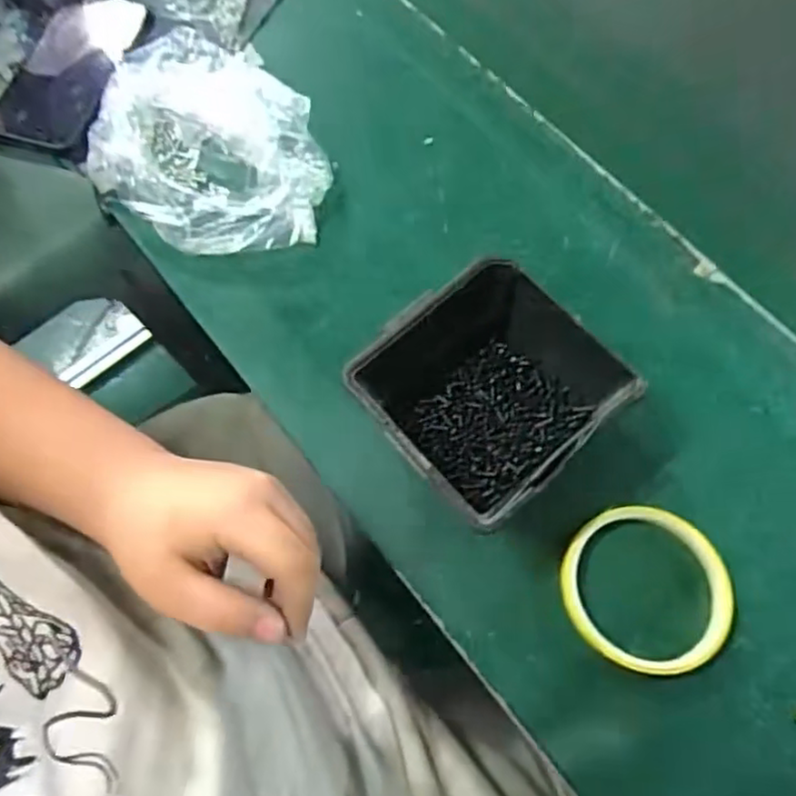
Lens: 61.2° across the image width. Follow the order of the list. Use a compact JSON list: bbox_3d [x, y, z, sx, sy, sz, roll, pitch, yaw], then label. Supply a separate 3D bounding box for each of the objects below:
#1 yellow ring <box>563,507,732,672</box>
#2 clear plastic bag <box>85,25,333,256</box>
[{"bbox_3d":[0.136,0.105,0.372,0.089,0.016,0.086,-1,69,1],"label":"yellow ring"},{"bbox_3d":[-0.141,-0.180,0.481,0.146,0.041,0.190,-31,72,-10],"label":"clear plastic bag"}]

